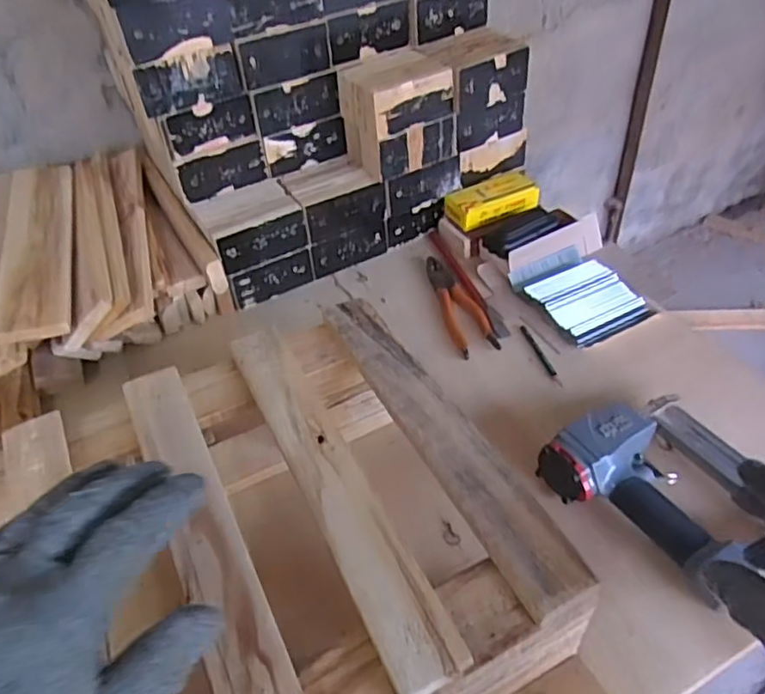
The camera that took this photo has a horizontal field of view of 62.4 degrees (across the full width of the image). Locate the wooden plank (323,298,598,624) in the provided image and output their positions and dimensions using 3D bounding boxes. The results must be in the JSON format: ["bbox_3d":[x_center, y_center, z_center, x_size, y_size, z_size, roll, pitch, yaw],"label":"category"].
[{"bbox_3d":[0.042,0.065,0.526,0.053,0.024,0.336,-23,46,-17],"label":"wooden plank"}]

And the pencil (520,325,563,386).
[{"bbox_3d":[0.186,0.009,0.748,0.009,0.009,0.098,-15,44,-9],"label":"pencil"}]

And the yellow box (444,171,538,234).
[{"bbox_3d":[0.159,-0.213,0.911,0.125,0.036,0.071,-20,45,-15],"label":"yellow box"}]

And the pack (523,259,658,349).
[{"bbox_3d":[0.258,-0.058,0.787,0.114,0.024,0.110,-21,45,-15],"label":"pack"}]

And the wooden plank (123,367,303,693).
[{"bbox_3d":[-0.131,0.134,0.465,0.049,0.018,0.348,-22,46,-17],"label":"wooden plank"}]

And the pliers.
[{"bbox_3d":[0.096,-0.058,0.818,0.053,0.013,0.185,-12,43,-7],"label":"pliers"}]

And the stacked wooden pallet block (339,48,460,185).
[{"bbox_3d":[0.019,-0.310,0.839,0.121,0.117,0.100,-24,46,-19],"label":"stacked wooden pallet block"}]

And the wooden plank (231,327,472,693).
[{"bbox_3d":[-0.044,0.097,0.493,0.046,0.018,0.344,-22,45,-17],"label":"wooden plank"}]

